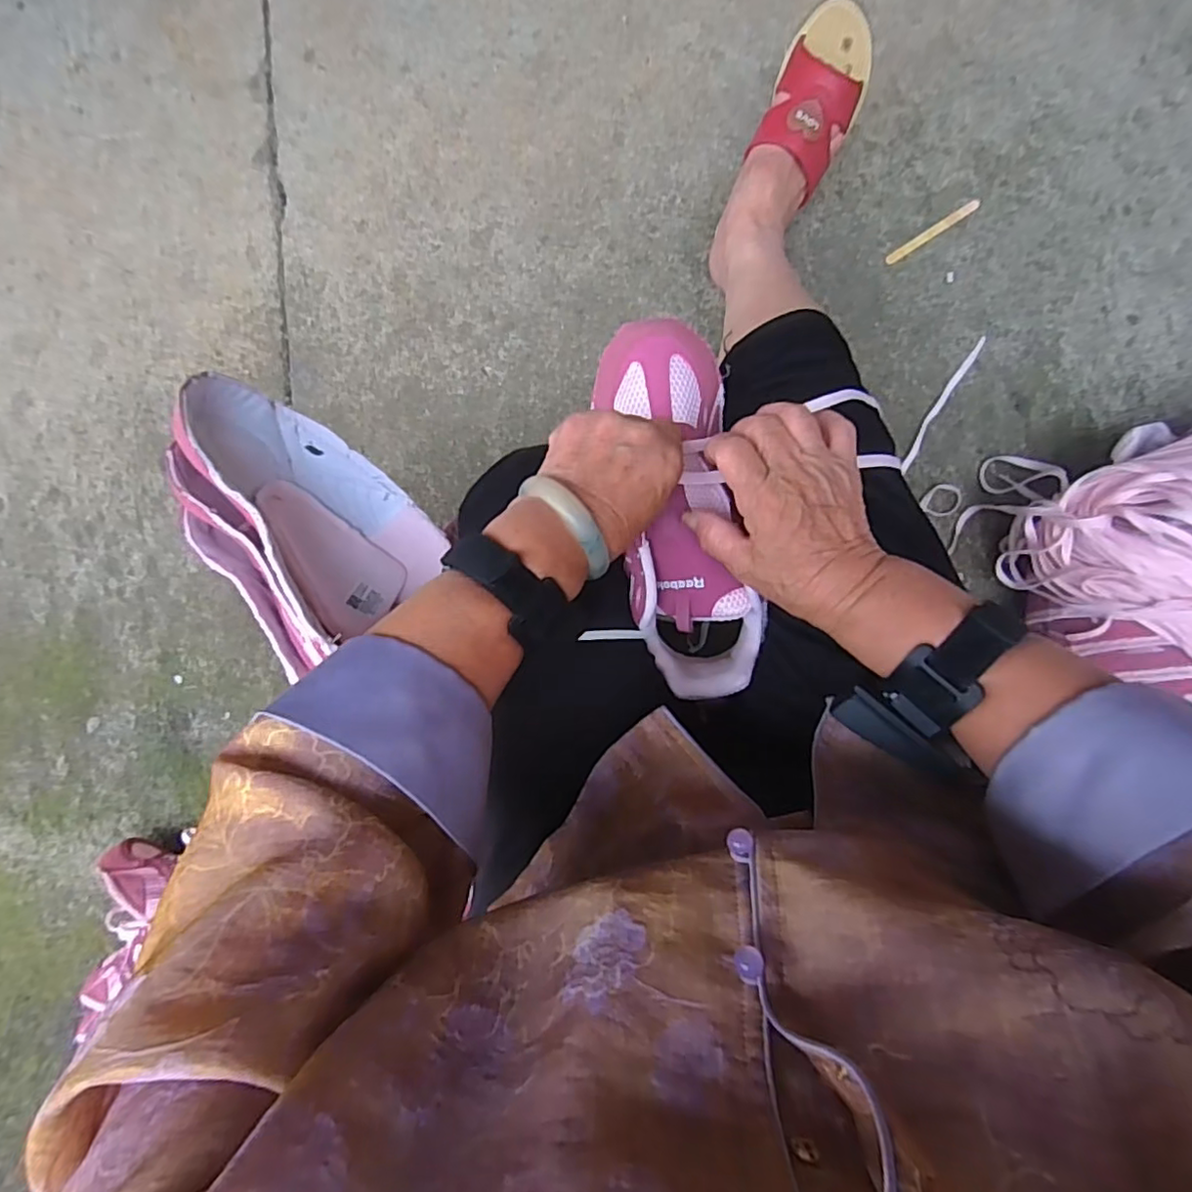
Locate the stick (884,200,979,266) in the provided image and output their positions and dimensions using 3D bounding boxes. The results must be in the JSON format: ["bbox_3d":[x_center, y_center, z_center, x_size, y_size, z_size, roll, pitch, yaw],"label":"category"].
[{"bbox_3d":[0.381,-0.410,0.695,0.107,0.004,0.012,-31,92,10],"label":"stick"}]

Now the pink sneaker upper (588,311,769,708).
[{"bbox_3d":[0.058,-0.057,0.424,0.085,0.059,0.252,-8,91,9],"label":"pink sneaker upper"}]

